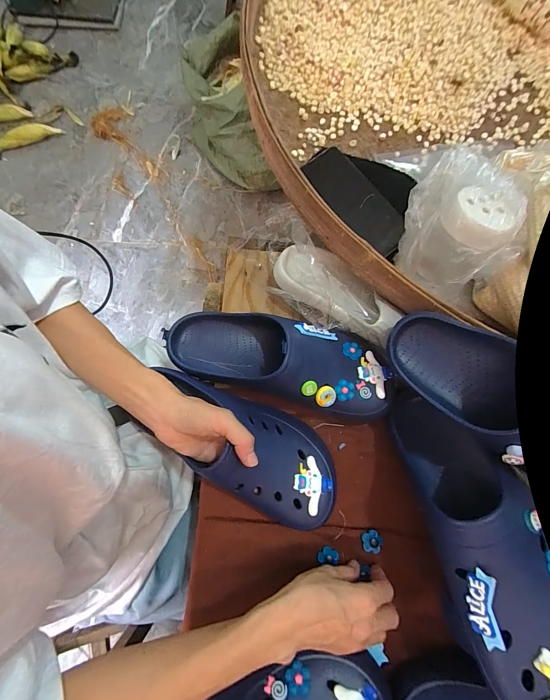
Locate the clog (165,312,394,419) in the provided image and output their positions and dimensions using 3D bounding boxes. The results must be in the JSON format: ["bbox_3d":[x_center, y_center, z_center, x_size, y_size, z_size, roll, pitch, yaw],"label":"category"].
[{"bbox_3d":[0.010,0.012,0.391,0.297,0.102,0.101,11,74,2],"label":"clog"}]

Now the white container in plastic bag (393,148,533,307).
[{"bbox_3d":[0.199,-0.126,0.347,0.125,0.105,0.094,37,77,9],"label":"white container in plastic bag"}]

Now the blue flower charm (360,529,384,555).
[{"bbox_3d":[0.119,0.236,0.384,0.025,0.011,0.025,0,74,-1],"label":"blue flower charm"}]

